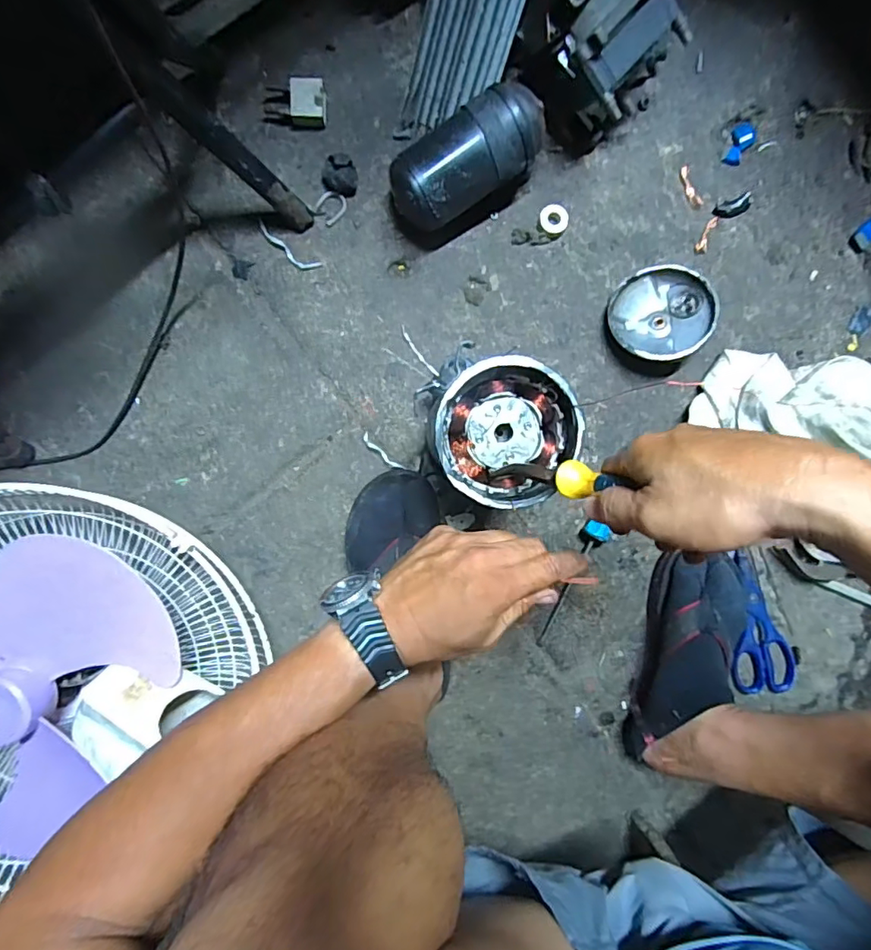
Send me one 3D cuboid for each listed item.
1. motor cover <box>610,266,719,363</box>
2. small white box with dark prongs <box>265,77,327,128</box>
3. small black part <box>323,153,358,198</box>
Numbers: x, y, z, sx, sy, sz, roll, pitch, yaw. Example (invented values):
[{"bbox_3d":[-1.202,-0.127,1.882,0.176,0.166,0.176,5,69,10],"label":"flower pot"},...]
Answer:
[{"bbox_3d":[0.244,-0.174,0.575,0.106,0.034,0.106,-44,74,8],"label":"motor cover"},{"bbox_3d":[-0.148,-0.394,0.561,0.061,0.024,0.043,-1,94,-1],"label":"small white box with dark prongs"},{"bbox_3d":[-0.104,-0.322,0.572,0.037,0.020,0.037,-9,94,-1],"label":"small black part"}]

